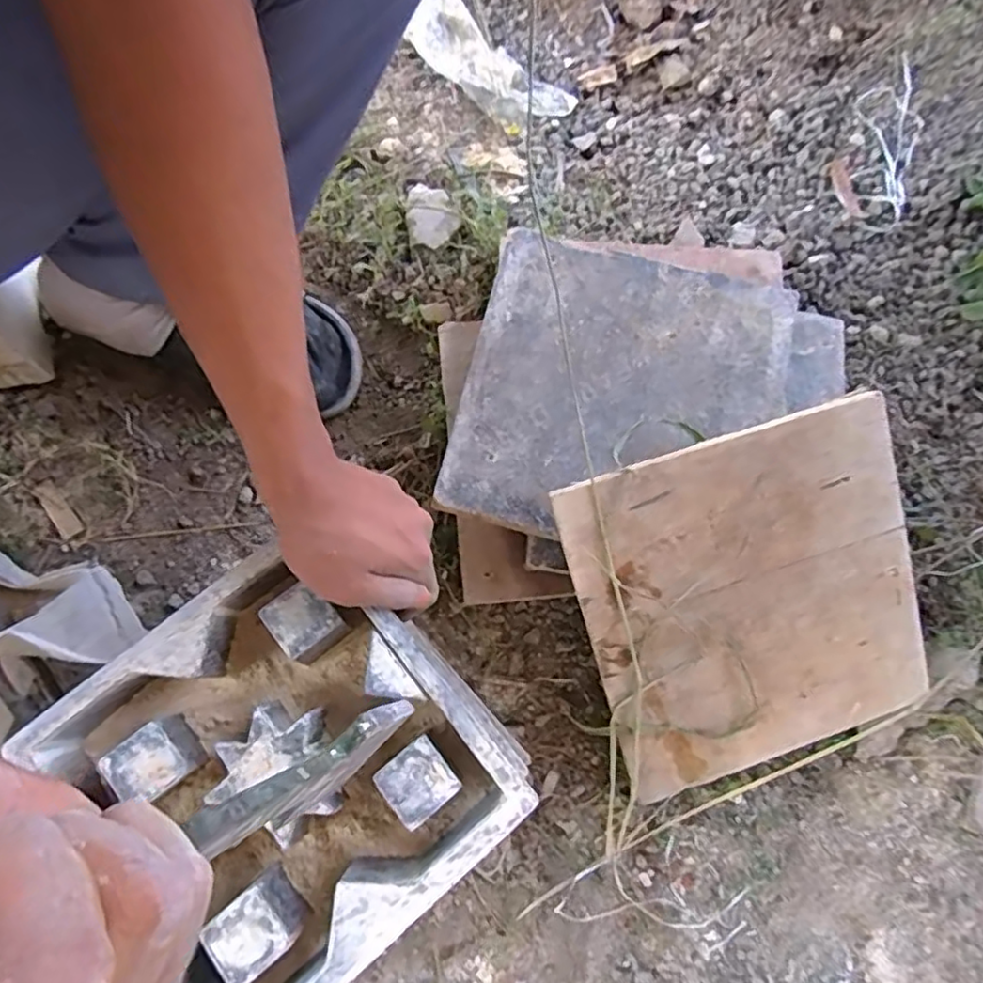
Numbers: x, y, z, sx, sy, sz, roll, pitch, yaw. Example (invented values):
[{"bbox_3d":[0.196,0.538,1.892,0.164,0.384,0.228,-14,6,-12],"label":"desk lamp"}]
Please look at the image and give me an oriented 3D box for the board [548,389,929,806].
[{"bbox_3d":[0.188,0.081,0.455,0.237,0.008,0.247,-19,103,-2],"label":"board"}]

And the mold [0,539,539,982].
[{"bbox_3d":[-0.127,0.170,0.395,0.221,0.063,0.224,-38,78,-10],"label":"mold"}]

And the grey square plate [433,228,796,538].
[{"bbox_3d":[0.100,-0.077,0.499,0.246,0.016,0.240,14,75,3],"label":"grey square plate"}]

